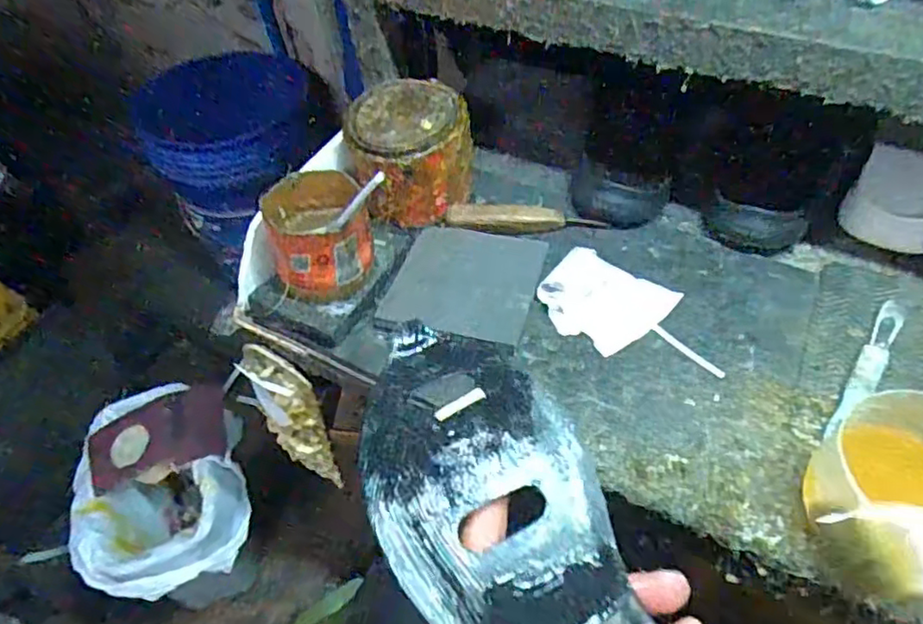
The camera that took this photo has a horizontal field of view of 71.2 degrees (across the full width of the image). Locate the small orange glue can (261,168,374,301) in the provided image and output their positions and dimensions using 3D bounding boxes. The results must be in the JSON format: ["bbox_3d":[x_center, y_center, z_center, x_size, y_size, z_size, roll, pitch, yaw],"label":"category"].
[{"bbox_3d":[-0.115,-0.066,0.523,0.081,0.070,0.087,-3,53,3],"label":"small orange glue can"}]

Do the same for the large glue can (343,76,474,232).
[{"bbox_3d":[-0.043,-0.143,0.582,0.108,0.085,0.100,-3,53,3],"label":"large glue can"}]

